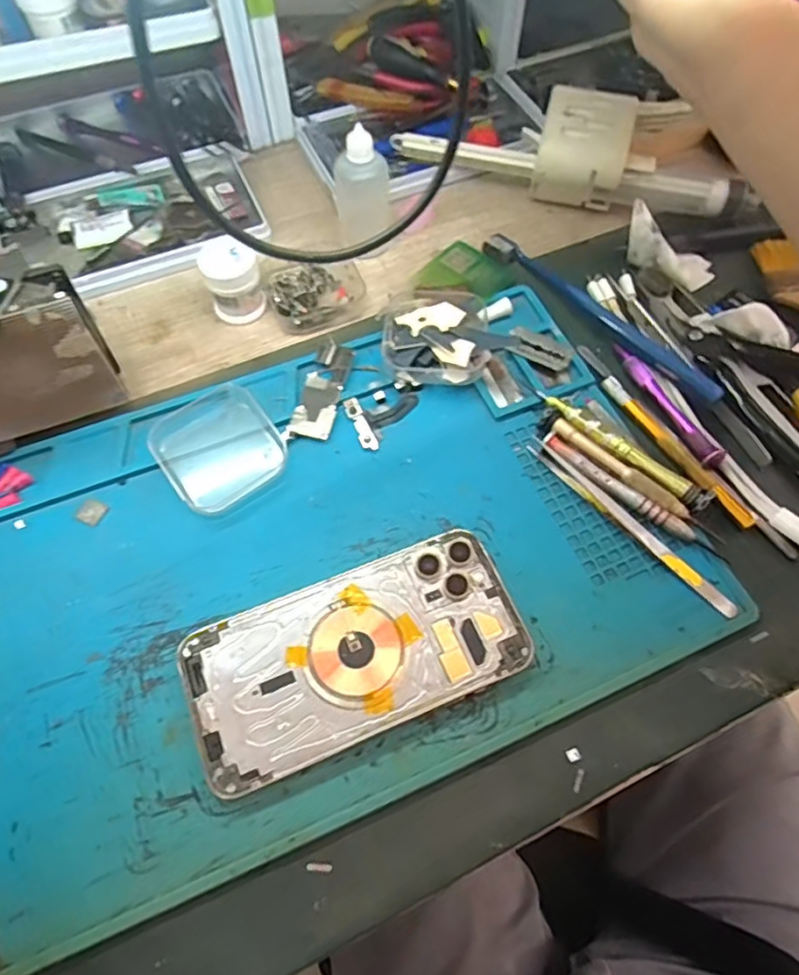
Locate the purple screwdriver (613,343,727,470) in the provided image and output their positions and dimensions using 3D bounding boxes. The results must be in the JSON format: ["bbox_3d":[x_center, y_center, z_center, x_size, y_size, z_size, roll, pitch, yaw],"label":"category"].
[{"bbox_3d":[0.157,-0.052,0.356,0.013,0.011,0.095,-24,66,-12],"label":"purple screwdriver"}]

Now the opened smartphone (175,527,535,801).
[{"bbox_3d":[-0.021,0.079,0.293,0.159,0.009,0.078,-20,65,-10],"label":"opened smartphone"}]

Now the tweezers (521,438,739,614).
[{"bbox_3d":[0.124,0.017,0.323,0.011,0.009,0.133,-40,70,-18],"label":"tweezers"}]

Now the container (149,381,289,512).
[{"bbox_3d":[-0.103,-0.024,0.340,0.063,0.014,0.066,-33,68,-16],"label":"container"}]

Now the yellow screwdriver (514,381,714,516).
[{"bbox_3d":[0.121,-0.028,0.343,0.122,0.011,0.015,41,70,18],"label":"yellow screwdriver"}]

